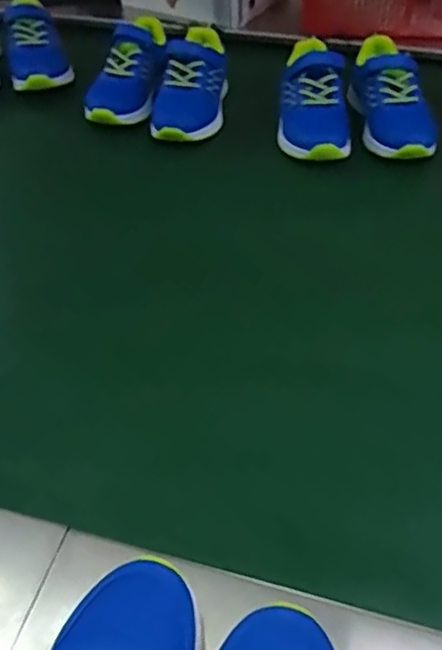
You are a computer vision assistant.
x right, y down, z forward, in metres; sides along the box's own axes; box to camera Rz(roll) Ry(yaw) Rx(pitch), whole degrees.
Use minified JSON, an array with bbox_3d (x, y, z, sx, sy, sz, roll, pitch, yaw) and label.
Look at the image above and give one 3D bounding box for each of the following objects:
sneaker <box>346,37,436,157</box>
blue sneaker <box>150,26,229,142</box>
[{"bbox_3d":[0.202,-0.273,0.741,0.071,0.067,0.189,-2,46,-3],"label":"sneaker"},{"bbox_3d":[-0.035,-0.310,0.779,0.082,0.062,0.210,8,65,8],"label":"blue sneaker"}]

